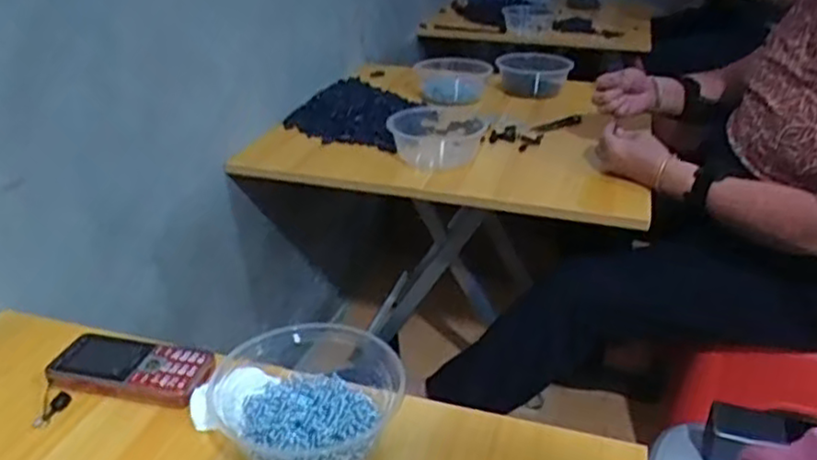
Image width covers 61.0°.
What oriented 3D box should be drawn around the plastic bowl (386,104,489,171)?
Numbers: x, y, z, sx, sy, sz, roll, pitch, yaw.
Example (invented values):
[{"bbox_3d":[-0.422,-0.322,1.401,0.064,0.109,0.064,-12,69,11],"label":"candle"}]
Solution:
[{"bbox_3d":[0.048,-0.145,1.078,0.151,0.057,0.193,2,28,3],"label":"plastic bowl"}]

